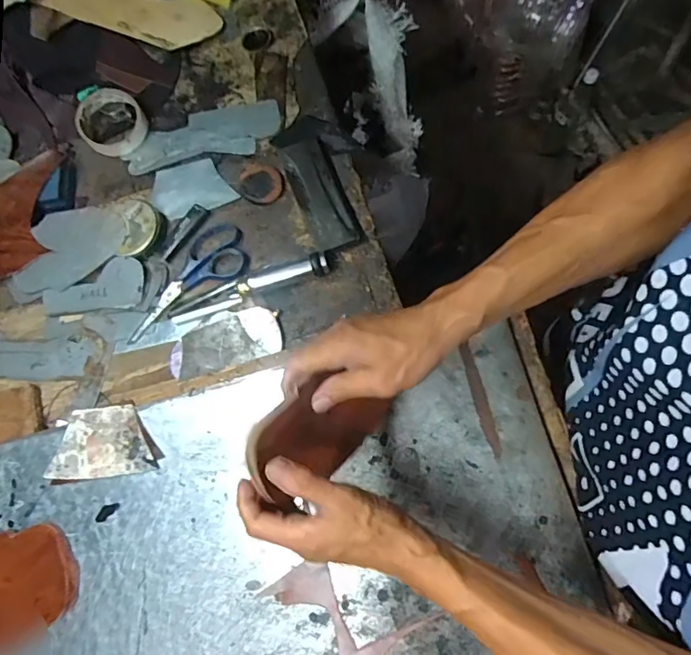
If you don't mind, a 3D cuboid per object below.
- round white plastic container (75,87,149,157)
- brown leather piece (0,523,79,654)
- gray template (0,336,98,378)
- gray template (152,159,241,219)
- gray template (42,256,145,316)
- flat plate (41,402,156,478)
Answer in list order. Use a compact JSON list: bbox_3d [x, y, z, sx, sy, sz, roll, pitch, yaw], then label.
[{"bbox_3d":[-0.318,-0.278,0.675,0.101,0.029,0.083,12,80,3],"label":"round white plastic container"},{"bbox_3d":[-0.347,0.266,0.501,0.155,0.008,0.101,-23,68,0],"label":"brown leather piece"},{"bbox_3d":[-0.390,0.037,0.598,0.187,0.006,0.047,-2,75,5],"label":"gray template"},{"bbox_3d":[-0.192,-0.178,0.632,0.102,0.006,0.067,-14,79,3],"label":"gray template"},{"bbox_3d":[-0.303,-0.050,0.601,0.123,0.005,0.060,-5,85,6],"label":"gray template"},{"bbox_3d":[-0.260,0.121,0.533,0.111,0.004,0.071,-7,75,4],"label":"flat plate"}]

